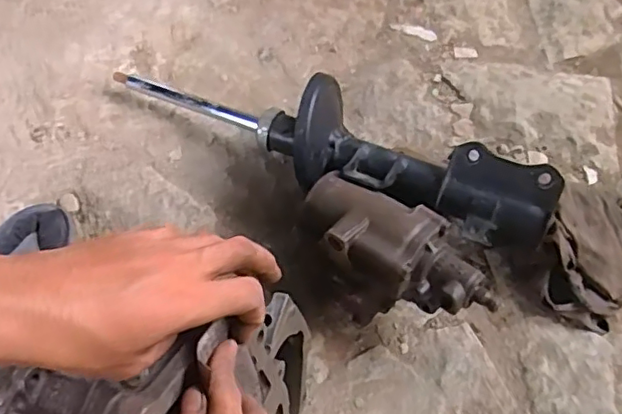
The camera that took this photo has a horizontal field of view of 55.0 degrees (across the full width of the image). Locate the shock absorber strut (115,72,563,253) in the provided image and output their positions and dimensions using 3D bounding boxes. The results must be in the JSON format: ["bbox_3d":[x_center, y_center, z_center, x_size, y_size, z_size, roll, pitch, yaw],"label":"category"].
[{"bbox_3d":[-0.003,-0.084,0.776,0.614,0.151,0.128,27,66,11],"label":"shock absorber strut"}]

